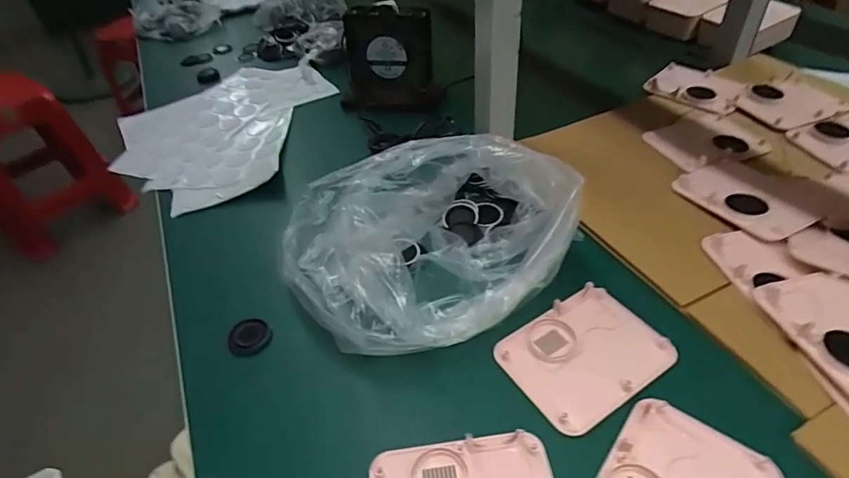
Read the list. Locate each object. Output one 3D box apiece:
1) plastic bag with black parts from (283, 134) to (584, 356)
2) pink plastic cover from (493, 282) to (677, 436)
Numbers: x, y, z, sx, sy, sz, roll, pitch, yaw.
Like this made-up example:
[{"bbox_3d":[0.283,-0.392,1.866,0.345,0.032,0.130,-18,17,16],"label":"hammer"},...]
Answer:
[{"bbox_3d":[-0.004,-0.011,0.444,0.258,0.109,0.216,-11,43,-5],"label":"plastic bag with black parts"},{"bbox_3d":[0.134,0.095,0.402,0.127,0.010,0.096,-27,47,-21],"label":"pink plastic cover"}]

